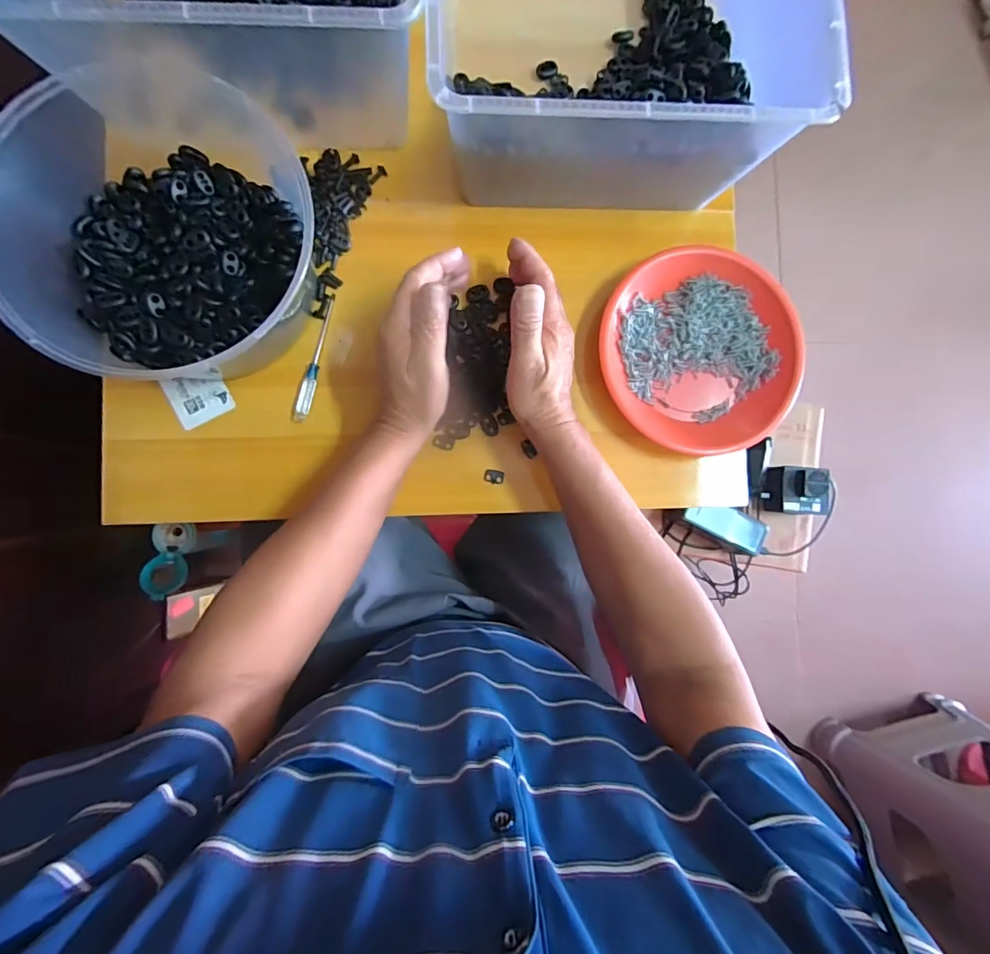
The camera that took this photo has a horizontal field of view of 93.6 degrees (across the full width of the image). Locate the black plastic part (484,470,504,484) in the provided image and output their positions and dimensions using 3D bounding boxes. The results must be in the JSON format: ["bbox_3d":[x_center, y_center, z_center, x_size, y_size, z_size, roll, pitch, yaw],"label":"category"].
[{"bbox_3d":[-0.001,0.000,0.439,0.019,0.005,0.013,9,86,-3],"label":"black plastic part"}]

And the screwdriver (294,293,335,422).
[{"bbox_3d":[-0.163,-0.109,0.428,0.012,0.010,0.119,15,85,-2],"label":"screwdriver"}]

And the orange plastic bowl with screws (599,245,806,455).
[{"bbox_3d":[0.196,-0.121,0.446,0.180,0.033,0.192,0,86,-3],"label":"orange plastic bowl with screws"}]

